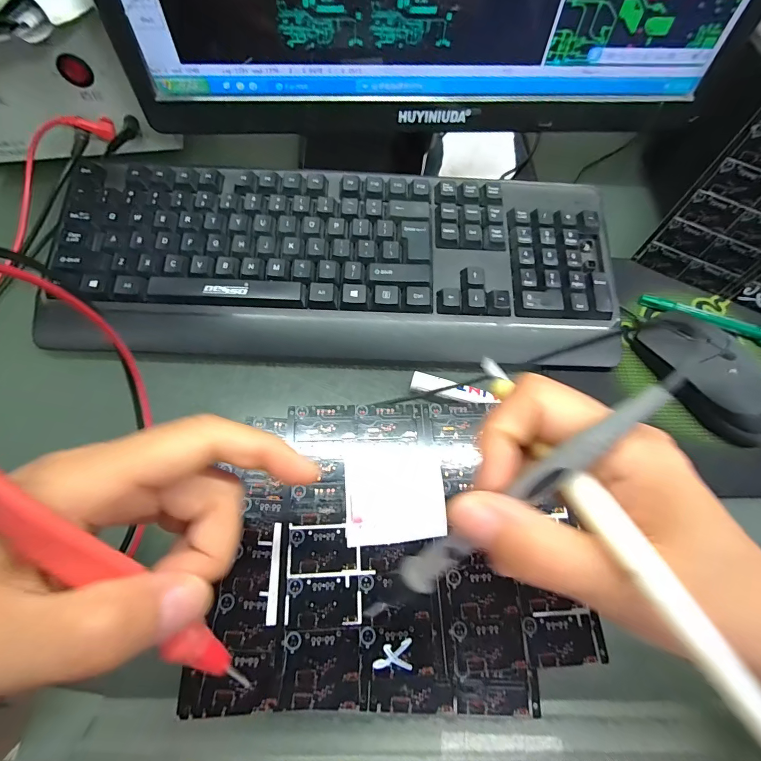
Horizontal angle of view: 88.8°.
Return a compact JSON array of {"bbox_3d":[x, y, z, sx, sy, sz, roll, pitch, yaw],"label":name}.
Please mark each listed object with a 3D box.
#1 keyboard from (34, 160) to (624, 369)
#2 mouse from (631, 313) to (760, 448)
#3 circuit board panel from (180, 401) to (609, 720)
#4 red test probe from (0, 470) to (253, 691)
[{"bbox_3d":[-0.028,-0.095,0.307,0.423,0.038,0.154,2,68,-2],"label":"keyboard"},{"bbox_3d":[0.240,-0.003,0.287,0.058,0.032,0.108,-23,71,-11],"label":"mouse"},{"bbox_3d":[0.010,0.087,0.216,0.185,0.006,0.155,2,68,-2],"label":"circuit board panel"},{"bbox_3d":[-0.075,0.061,0.114,0.012,0.007,0.125,-37,118,-16],"label":"red test probe"}]

